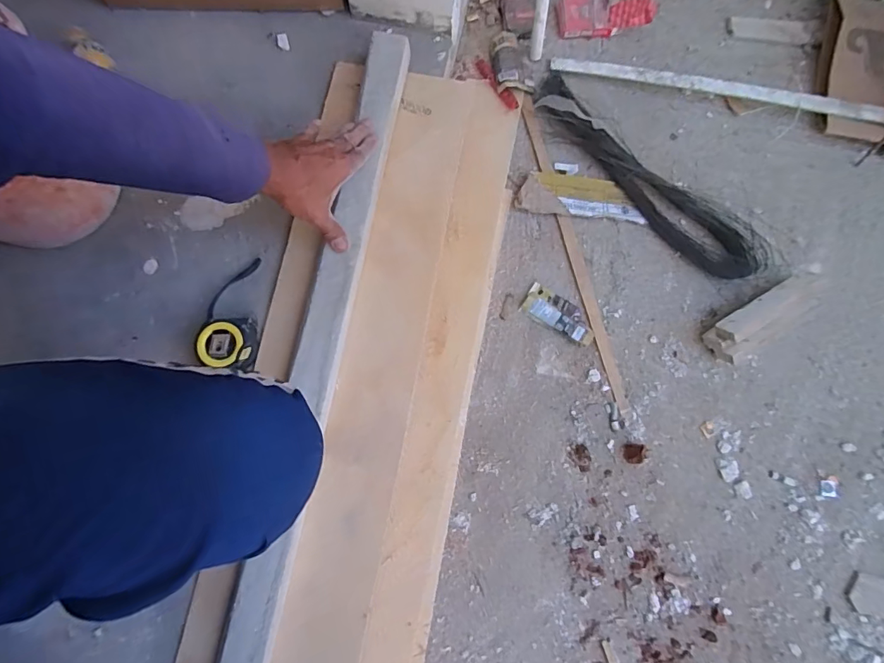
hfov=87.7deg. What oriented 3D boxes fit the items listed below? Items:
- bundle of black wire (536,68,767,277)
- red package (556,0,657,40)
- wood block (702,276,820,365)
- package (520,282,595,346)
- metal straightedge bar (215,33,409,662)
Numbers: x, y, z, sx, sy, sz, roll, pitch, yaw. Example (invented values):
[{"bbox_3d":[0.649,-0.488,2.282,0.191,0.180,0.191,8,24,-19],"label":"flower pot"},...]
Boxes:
[{"bbox_3d":[0.319,-0.250,0.730,0.452,0.055,0.093,43,82,9],"label":"bundle of black wire"},{"bbox_3d":[0.279,-0.556,0.796,0.157,0.047,0.077,-1,78,1],"label":"red package"},{"bbox_3d":[0.480,-0.017,0.685,0.173,0.054,0.065,-31,80,-5],"label":"wood block"},{"bbox_3d":[0.182,-0.026,0.706,0.115,0.011,0.050,30,80,7],"label":"package"},{"bbox_3d":[-0.186,0.177,0.531,0.055,0.031,1.183,11,79,3],"label":"metal straightedge bar"}]

